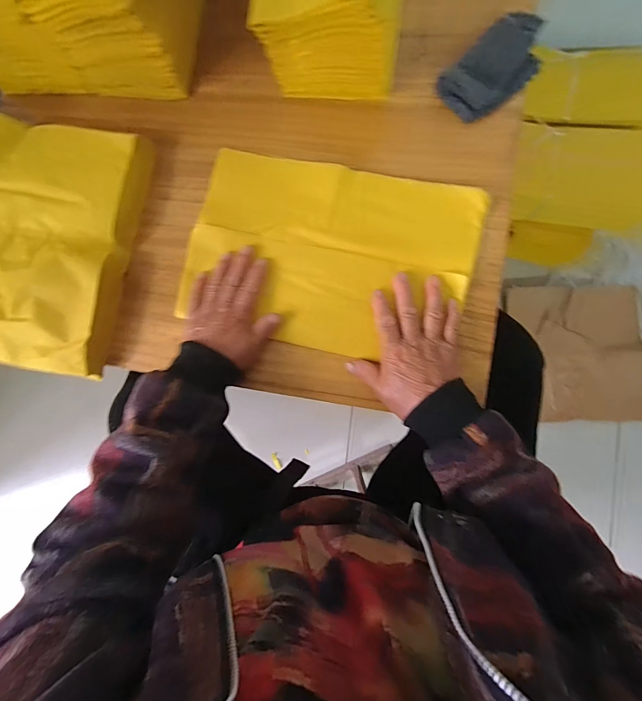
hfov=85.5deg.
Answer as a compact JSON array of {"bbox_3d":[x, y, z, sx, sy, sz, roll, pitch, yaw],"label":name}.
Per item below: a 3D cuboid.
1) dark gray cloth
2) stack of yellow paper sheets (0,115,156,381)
[{"bbox_3d":[0.190,-0.310,0.381,0.108,0.031,0.064,-38,87,-2],"label":"dark gray cloth"},{"bbox_3d":[-0.369,-0.131,0.412,0.280,0.036,0.289,11,86,1],"label":"stack of yellow paper sheets"}]

